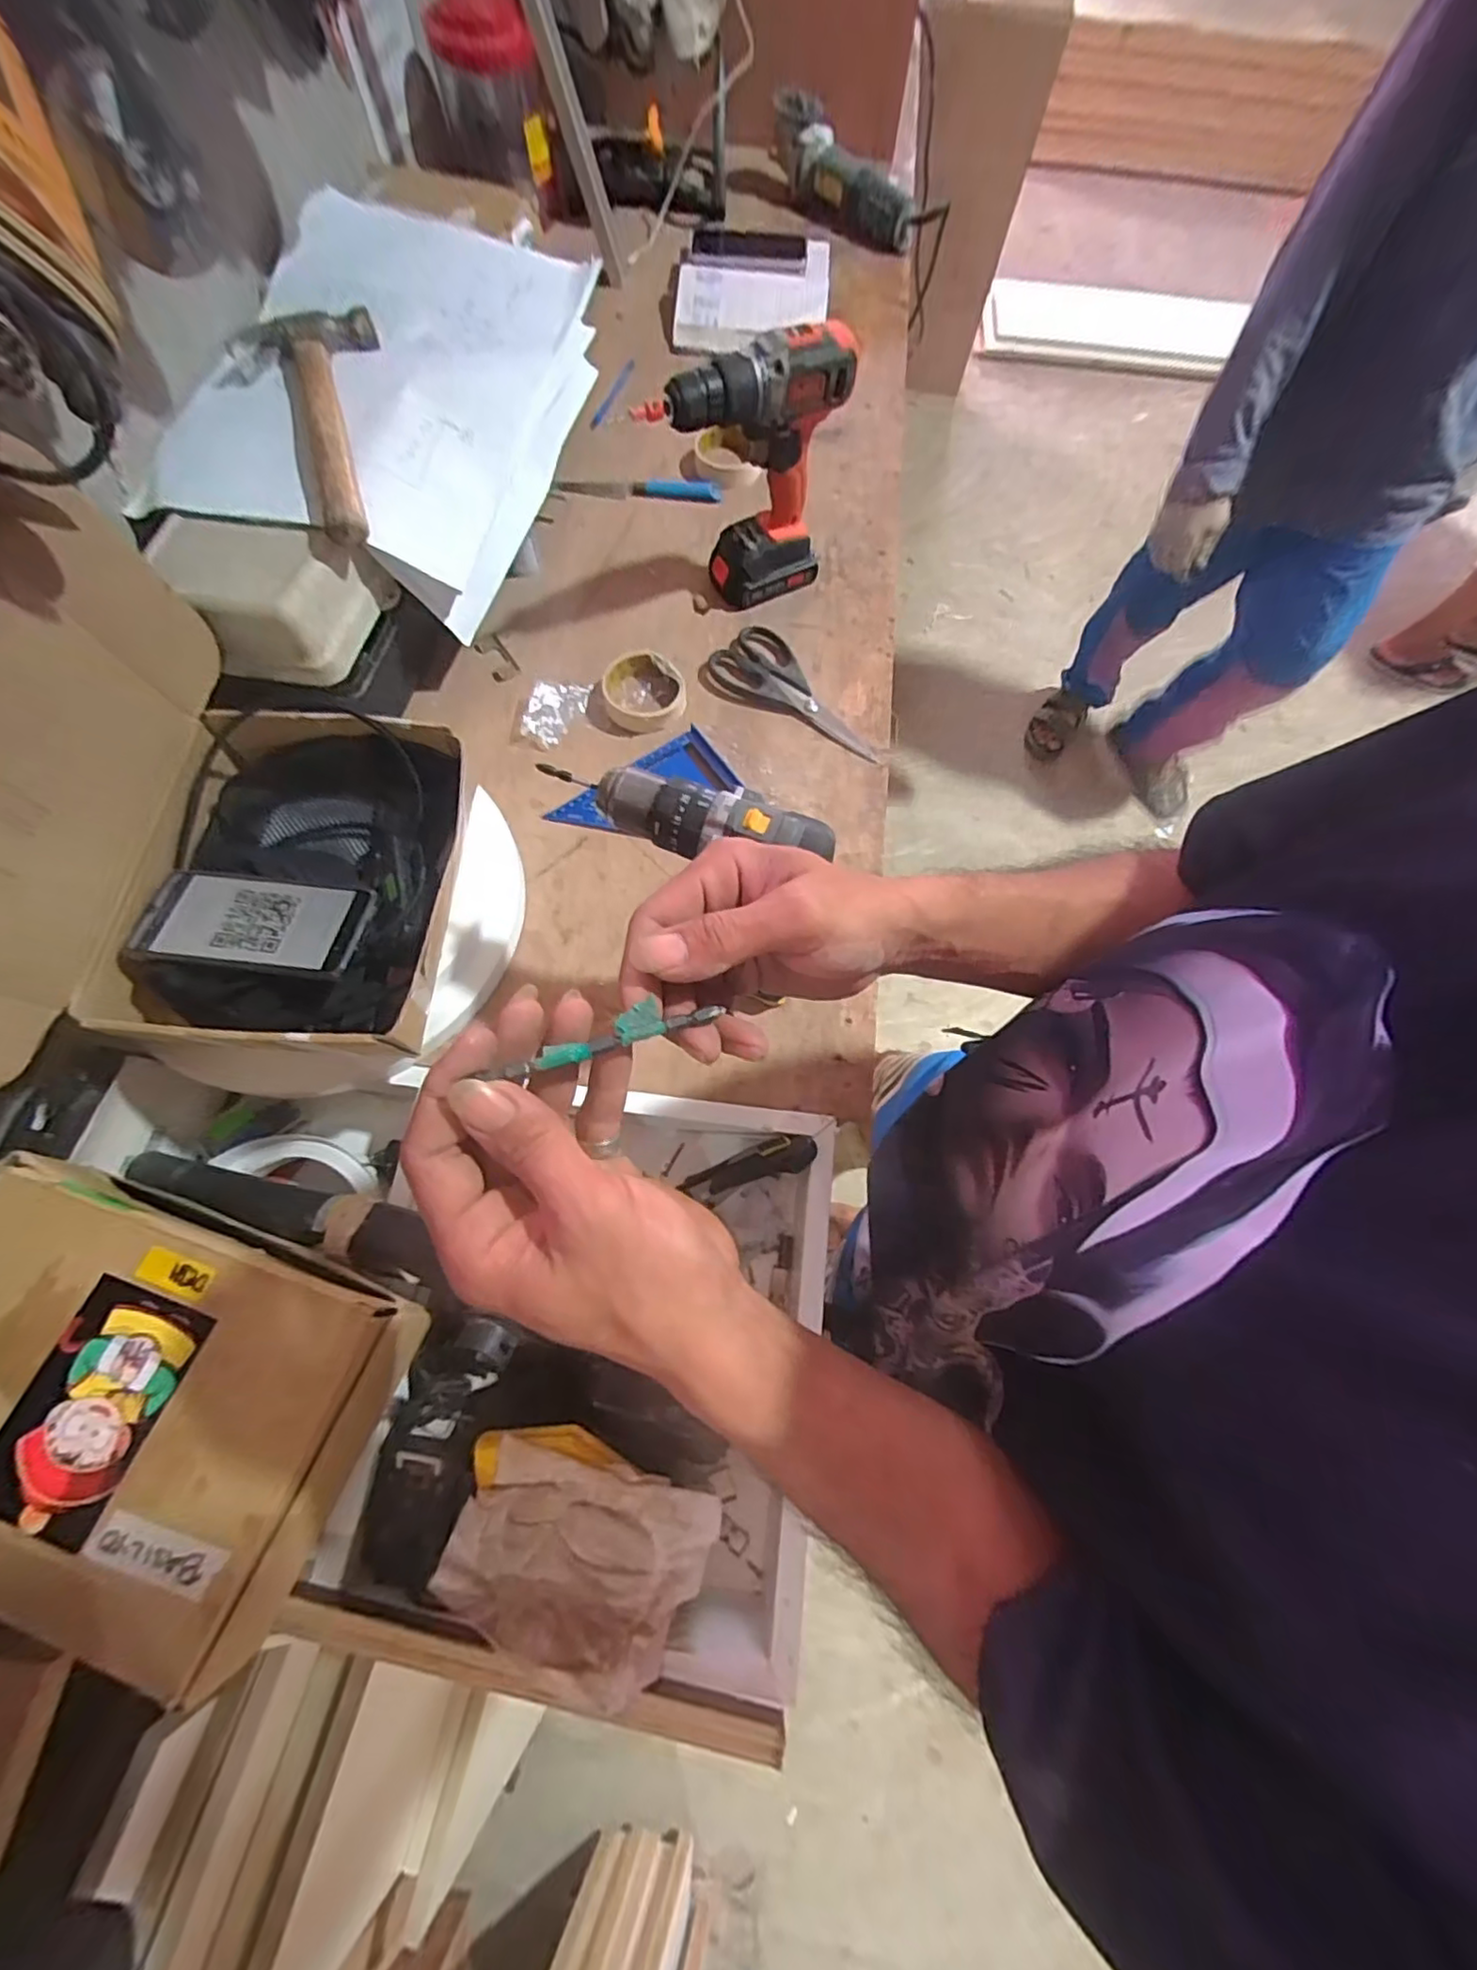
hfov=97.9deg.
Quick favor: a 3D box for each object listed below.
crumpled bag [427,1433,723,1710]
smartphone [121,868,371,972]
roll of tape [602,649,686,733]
[{"bbox_3d":[-0.112,0.390,0.441,0.178,0.045,0.131,14,71,3],"label":"crumpled bag"},{"bbox_3d":[-0.366,-0.049,0.487,0.159,0.012,0.075,5,70,0],"label":"smartphone"},{"bbox_3d":[-0.102,-0.316,0.691,0.084,0.028,0.086,1,70,-2],"label":"roll of tape"}]

